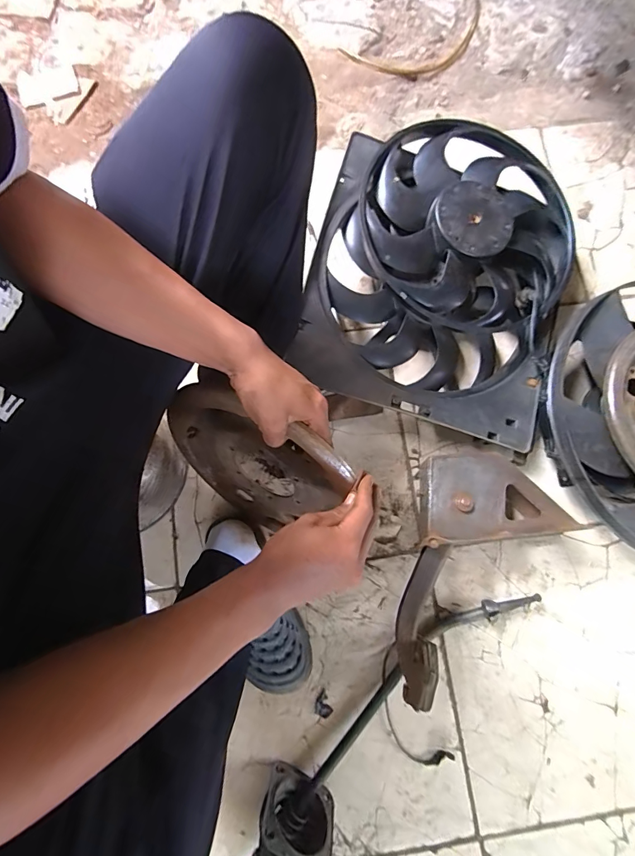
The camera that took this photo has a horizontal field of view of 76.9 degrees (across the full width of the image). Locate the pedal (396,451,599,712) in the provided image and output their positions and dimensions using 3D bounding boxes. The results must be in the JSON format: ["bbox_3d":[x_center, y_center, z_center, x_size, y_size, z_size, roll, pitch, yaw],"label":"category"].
[{"bbox_3d":[0.194,0.180,0.594,0.351,0.081,0.220,-39,81,-8],"label":"pedal"}]

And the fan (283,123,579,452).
[{"bbox_3d":[0.219,-0.265,0.711,0.430,0.131,0.525,16,78,3],"label":"fan"}]

